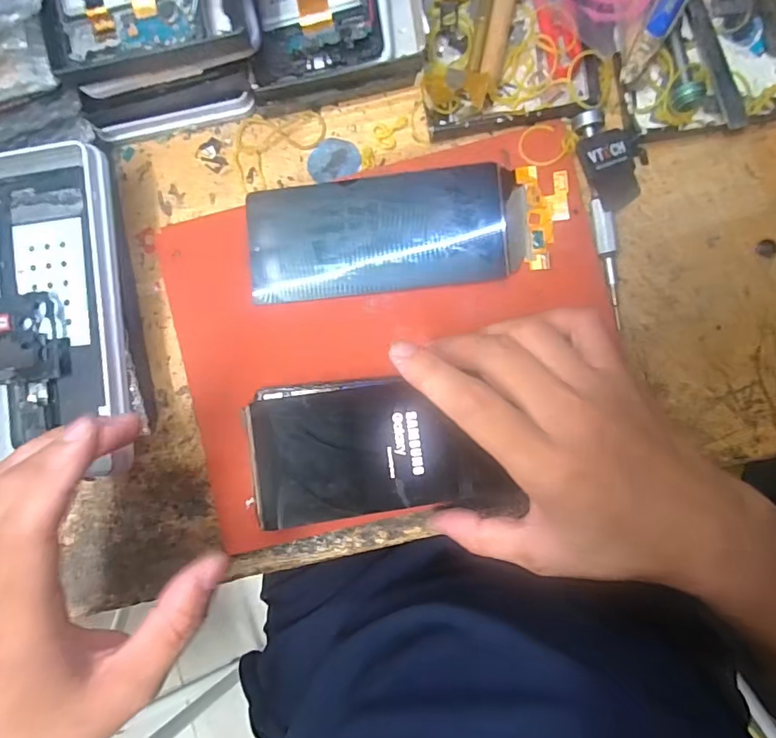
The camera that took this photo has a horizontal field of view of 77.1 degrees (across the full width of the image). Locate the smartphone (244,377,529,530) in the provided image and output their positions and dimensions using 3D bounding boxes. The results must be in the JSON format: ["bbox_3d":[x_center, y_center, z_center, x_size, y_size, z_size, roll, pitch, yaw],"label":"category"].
[{"bbox_3d":[-0.003,0.044,0.264,0.138,0.006,0.073,-3,88,-5],"label":"smartphone"}]

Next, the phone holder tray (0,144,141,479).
[{"bbox_3d":[-0.198,-0.029,0.283,0.111,0.040,0.186,-2,90,3],"label":"phone holder tray"}]

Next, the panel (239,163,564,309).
[{"bbox_3d":[0.010,-0.081,0.287,0.184,0.006,0.067,-5,90,3],"label":"panel"}]

